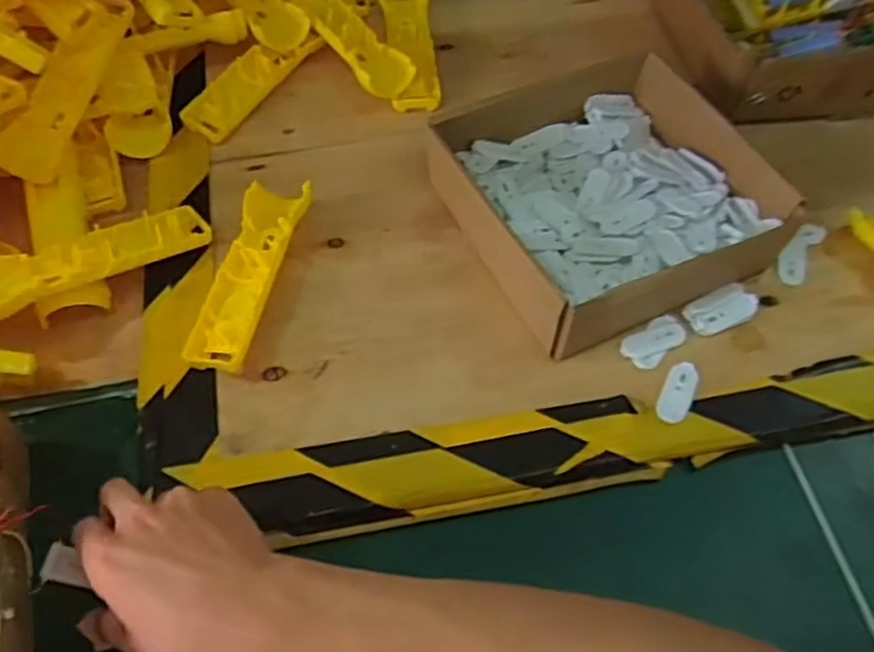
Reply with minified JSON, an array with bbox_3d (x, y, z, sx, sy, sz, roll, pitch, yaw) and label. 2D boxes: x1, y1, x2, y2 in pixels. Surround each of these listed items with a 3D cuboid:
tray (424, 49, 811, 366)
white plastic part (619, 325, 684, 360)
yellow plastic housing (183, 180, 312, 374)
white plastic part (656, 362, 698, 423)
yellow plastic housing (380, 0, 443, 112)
[{"bbox_3d":[0.124,-0.103,0.555,0.202,0.065,0.207,-24,61,-15],"label":"tray"},{"bbox_3d":[0.154,0.011,0.519,0.049,0.006,0.021,-14,59,-10],"label":"white plastic part"},{"bbox_3d":[-0.136,-0.038,0.529,0.047,0.029,0.150,12,58,6],"label":"yellow plastic housing"},{"bbox_3d":[0.163,0.044,0.495,0.019,0.013,0.047,21,60,11],"label":"white plastic part"},{"bbox_3d":[-0.026,-0.261,0.679,0.049,0.023,0.158,-3,58,-3],"label":"yellow plastic housing"}]

